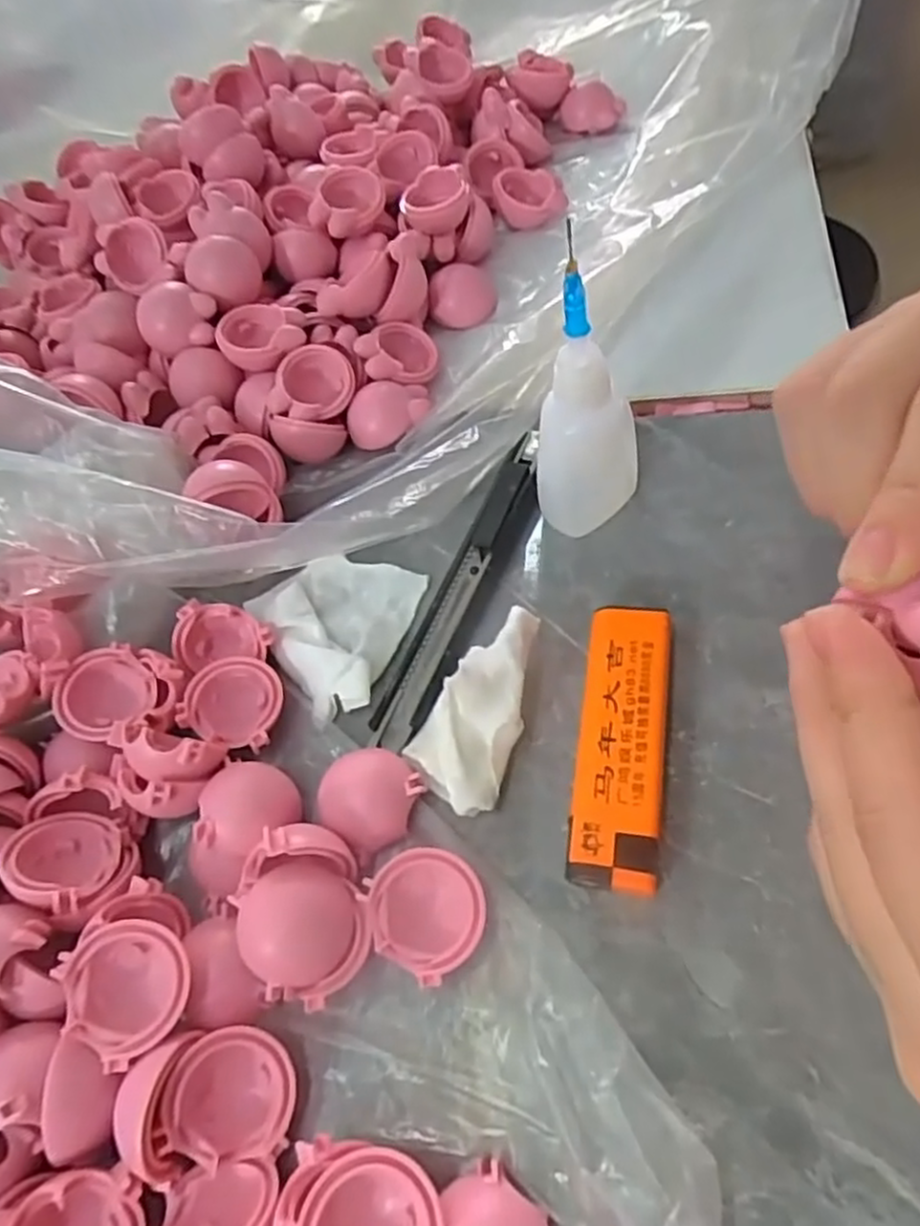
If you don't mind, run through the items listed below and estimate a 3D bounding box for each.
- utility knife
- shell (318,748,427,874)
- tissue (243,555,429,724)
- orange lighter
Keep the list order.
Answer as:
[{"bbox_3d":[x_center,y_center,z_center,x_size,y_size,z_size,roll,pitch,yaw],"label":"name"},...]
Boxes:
[{"bbox_3d":[0.005,-0.009,0.243,0.019,0.005,0.118,28,69,-1],"label":"utility knife"},{"bbox_3d":[-0.026,0.052,0.208,0.027,0.013,0.027,-42,59,-14],"label":"shell"},{"bbox_3d":[-0.046,0.003,0.245,0.054,0.012,0.056,11,62,19],"label":"tissue"},{"bbox_3d":[0.045,0.036,0.206,0.023,0.012,0.081,4,59,15],"label":"orange lighter"}]

